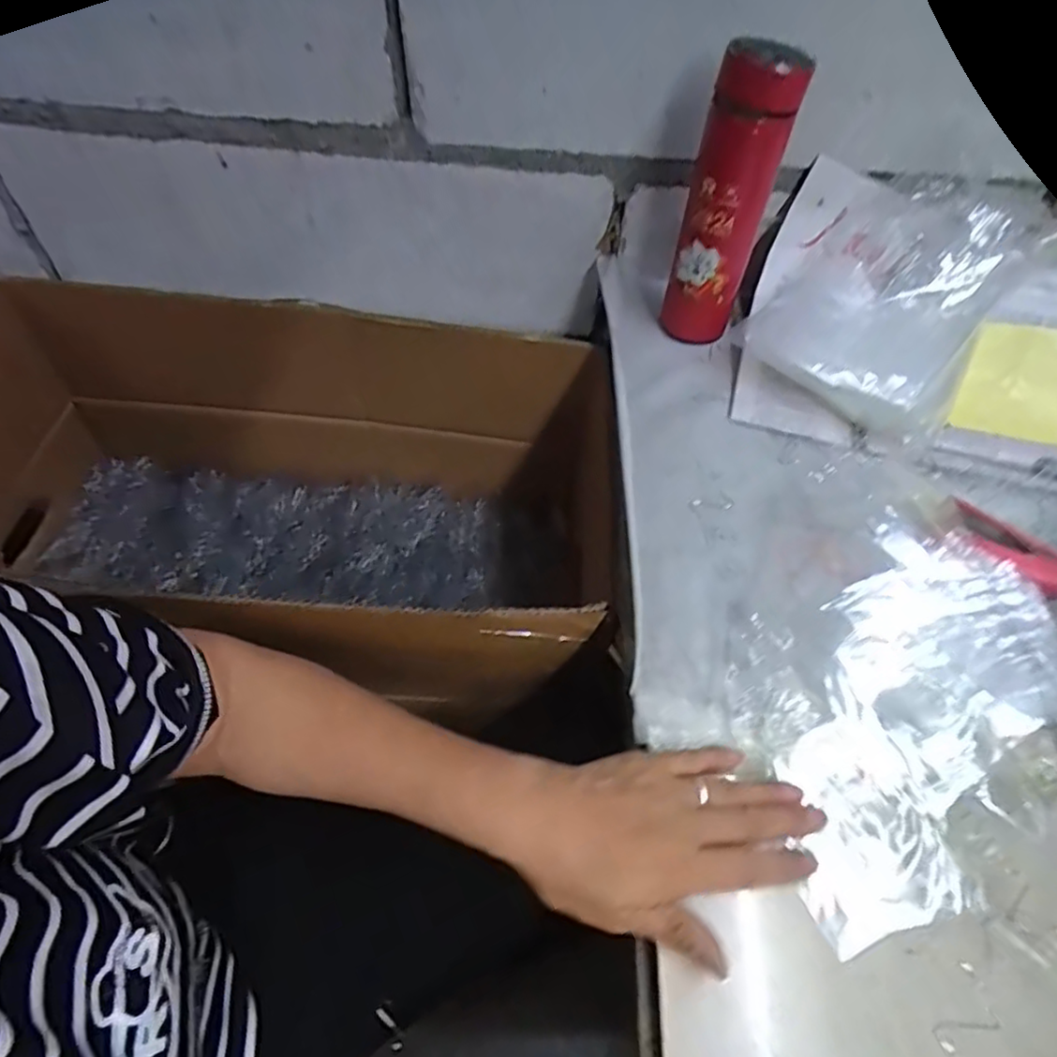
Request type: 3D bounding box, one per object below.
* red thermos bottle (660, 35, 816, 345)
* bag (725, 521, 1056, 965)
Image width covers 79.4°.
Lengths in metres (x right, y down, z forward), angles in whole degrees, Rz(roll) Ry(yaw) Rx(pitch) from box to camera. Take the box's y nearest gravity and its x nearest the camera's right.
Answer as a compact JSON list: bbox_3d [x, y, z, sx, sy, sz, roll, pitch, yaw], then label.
[{"bbox_3d":[0.170,-0.273,0.542,0.070,0.223,0.078,19,54,9],"label":"red thermos bottle"},{"bbox_3d":[0.237,0.103,0.405,0.271,0.027,0.171,-28,61,-23],"label":"bag"}]

